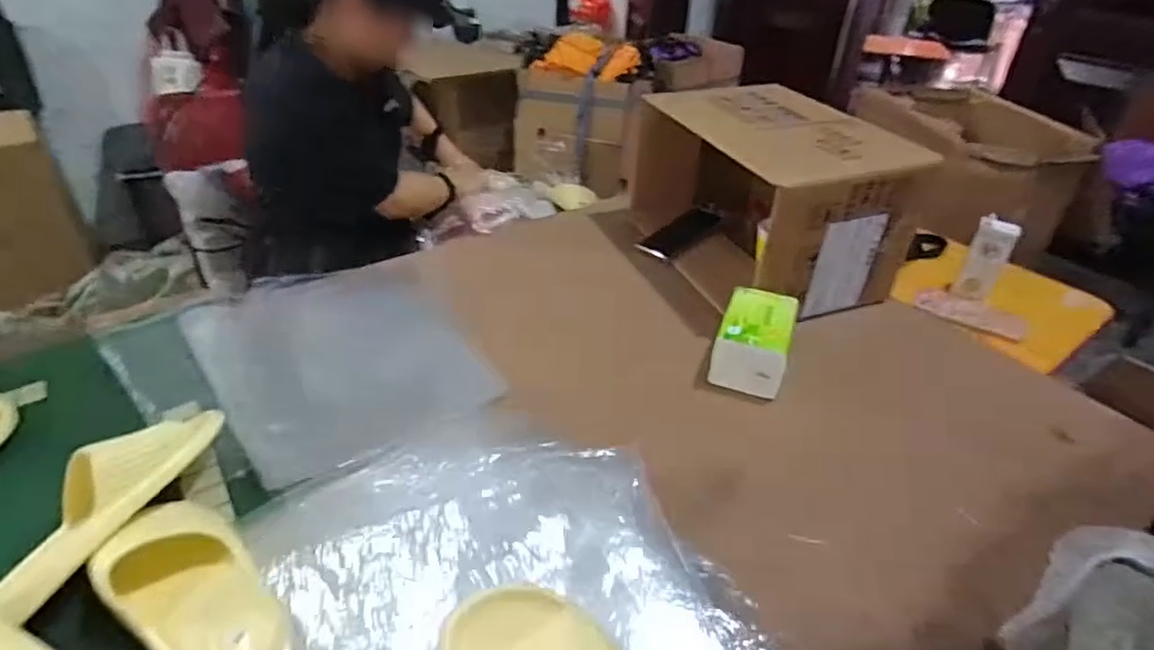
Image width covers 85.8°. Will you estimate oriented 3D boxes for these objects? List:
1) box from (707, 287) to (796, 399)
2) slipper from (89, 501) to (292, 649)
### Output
[{"bbox_3d":[0.244,0.020,0.851,0.095,0.088,0.126,15,37,17],"label":"box"},{"bbox_3d":[-0.327,0.230,0.532,0.224,0.067,0.103,37,46,23],"label":"slipper"}]

